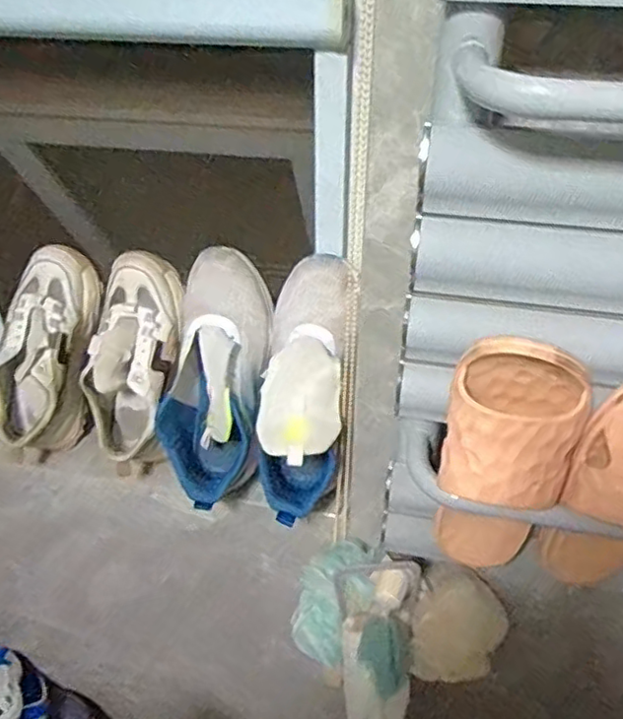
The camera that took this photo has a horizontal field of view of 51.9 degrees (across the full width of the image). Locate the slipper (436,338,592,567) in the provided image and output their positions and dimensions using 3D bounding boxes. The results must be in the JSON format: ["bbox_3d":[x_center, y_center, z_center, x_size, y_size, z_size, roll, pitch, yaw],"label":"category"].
[{"bbox_3d":[0.148,0.095,0.513,0.094,0.244,0.077,20,42,22],"label":"slipper"}]

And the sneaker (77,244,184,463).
[{"bbox_3d":[-0.211,0.007,0.773,0.097,0.264,0.099,11,9,13],"label":"sneaker"}]

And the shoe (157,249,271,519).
[{"bbox_3d":[-0.111,0.018,0.764,0.112,0.290,0.097,5,-3,6],"label":"shoe"}]

